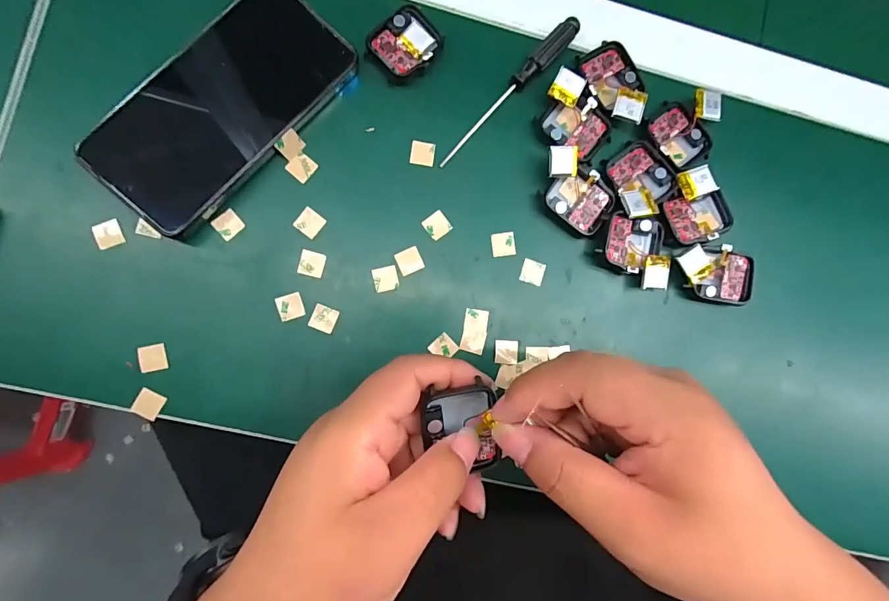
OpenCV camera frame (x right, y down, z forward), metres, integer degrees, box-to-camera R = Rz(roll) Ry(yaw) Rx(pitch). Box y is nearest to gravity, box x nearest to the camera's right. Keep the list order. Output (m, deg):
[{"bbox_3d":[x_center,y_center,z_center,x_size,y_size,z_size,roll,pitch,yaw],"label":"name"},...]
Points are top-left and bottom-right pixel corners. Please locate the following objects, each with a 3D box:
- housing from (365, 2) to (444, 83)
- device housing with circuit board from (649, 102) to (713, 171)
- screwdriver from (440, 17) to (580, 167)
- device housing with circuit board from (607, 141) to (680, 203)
[{"bbox_3d":[-0.026,-0.165,0.278,0.038,0.010,0.045,43,84,-3],"label":"housing"},{"bbox_3d":[0.160,-0.111,0.292,0.038,0.007,0.043,-42,93,-6],"label":"device housing with circuit board"},{"bbox_3d":[0.044,-0.138,0.284,0.012,0.011,0.131,42,84,-3],"label":"screwdriver"},{"bbox_3d":[0.133,-0.084,0.288,0.038,0.009,0.042,-38,92,-6],"label":"device housing with circuit board"}]

